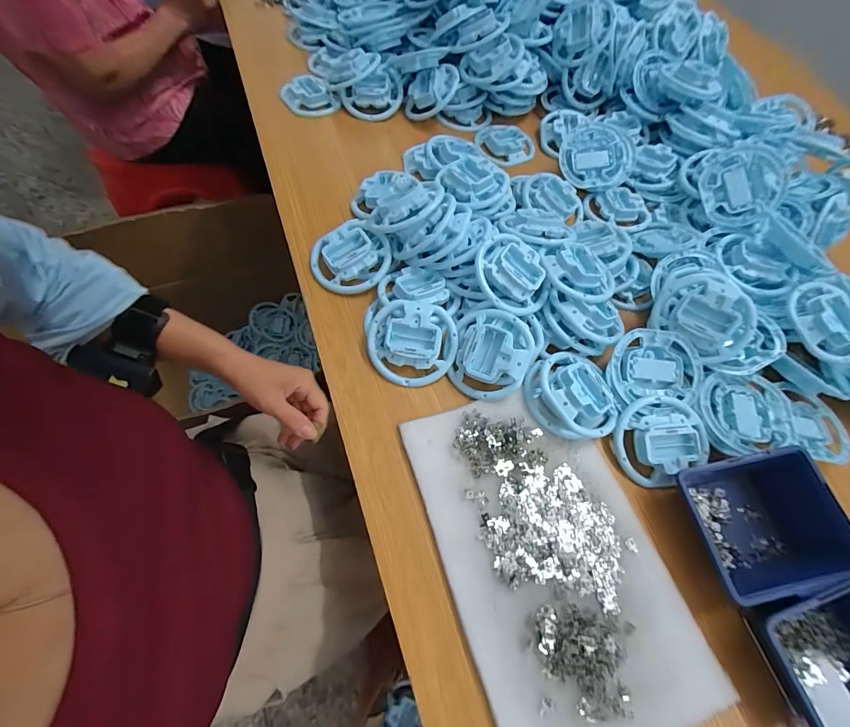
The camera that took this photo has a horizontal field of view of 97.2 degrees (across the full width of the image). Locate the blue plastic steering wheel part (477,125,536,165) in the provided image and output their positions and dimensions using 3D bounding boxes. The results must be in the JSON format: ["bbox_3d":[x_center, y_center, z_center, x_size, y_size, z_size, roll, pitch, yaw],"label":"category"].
[{"bbox_3d":[0.136,-0.370,0.629,0.099,0.027,0.090,6,66,0],"label":"blue plastic steering wheel part"}]

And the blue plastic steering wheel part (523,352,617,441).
[{"bbox_3d":[0.166,0.034,0.424,0.089,0.030,0.101,-14,68,-9],"label":"blue plastic steering wheel part"}]

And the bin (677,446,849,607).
[{"bbox_3d":[0.339,0.161,0.385,0.138,0.061,0.122,-8,65,-8],"label":"bin"}]

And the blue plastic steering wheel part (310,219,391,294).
[{"bbox_3d":[-0.093,-0.136,0.486,0.099,0.036,0.089,-36,72,-19],"label":"blue plastic steering wheel part"}]

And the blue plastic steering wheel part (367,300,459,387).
[{"bbox_3d":[-0.014,-0.026,0.439,0.102,0.038,0.095,1,66,-2],"label":"blue plastic steering wheel part"}]

